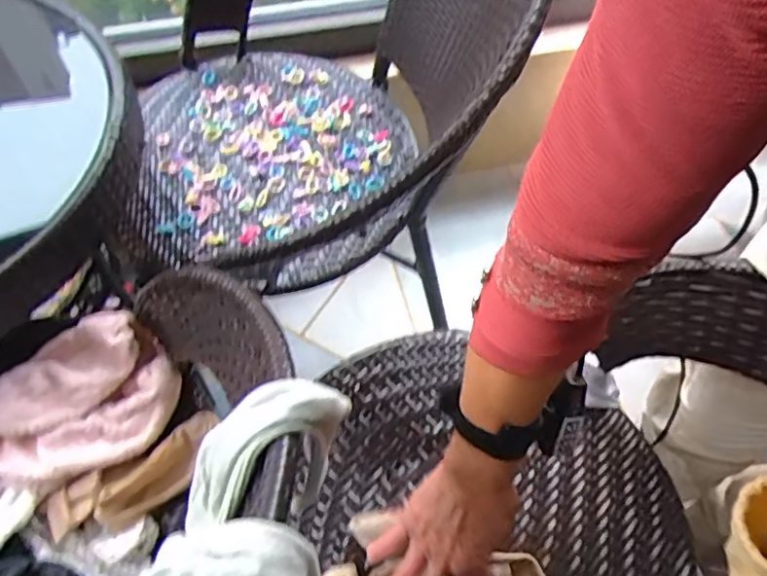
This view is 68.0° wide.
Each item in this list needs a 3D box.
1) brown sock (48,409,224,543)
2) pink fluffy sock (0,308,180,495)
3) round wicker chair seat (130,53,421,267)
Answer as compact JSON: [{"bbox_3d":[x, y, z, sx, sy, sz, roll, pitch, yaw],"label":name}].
[{"bbox_3d":[-0.250,0.192,0.555,0.158,0.034,0.064,-29,65,-16],"label":"brown sock"},{"bbox_3d":[-0.319,0.113,0.578,0.203,0.045,0.145,-23,63,-13],"label":"pink fluffy sock"},{"bbox_3d":[-0.183,-0.227,0.836,0.398,0.044,0.370,1,60,-1],"label":"round wicker chair seat"}]

